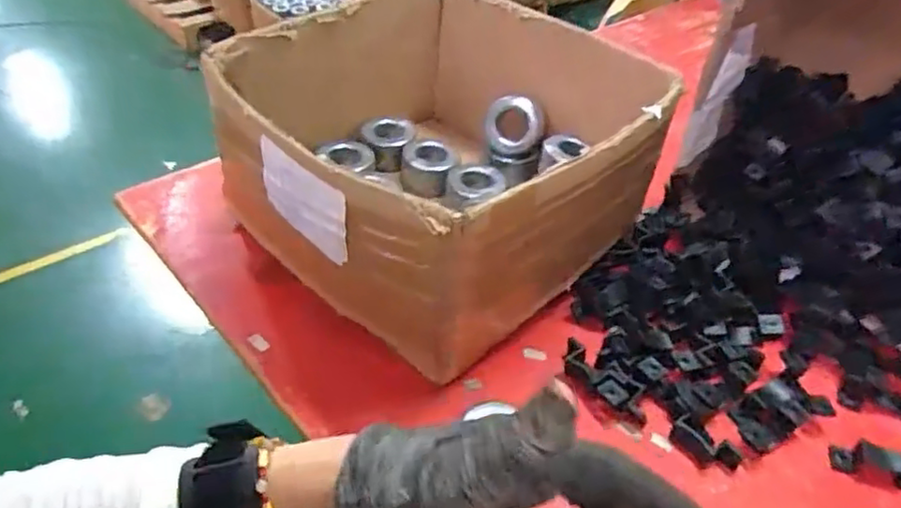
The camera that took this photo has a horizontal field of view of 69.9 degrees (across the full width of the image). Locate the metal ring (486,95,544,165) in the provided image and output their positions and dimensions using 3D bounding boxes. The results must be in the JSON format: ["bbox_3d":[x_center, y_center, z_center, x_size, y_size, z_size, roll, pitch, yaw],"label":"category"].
[{"bbox_3d":[0.071,-0.137,0.719,0.062,0.070,0.042,1,5,4],"label":"metal ring"}]

